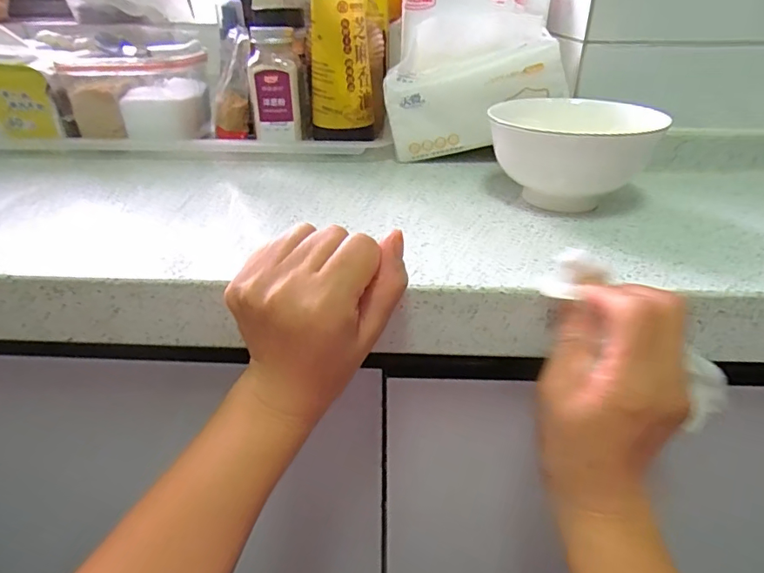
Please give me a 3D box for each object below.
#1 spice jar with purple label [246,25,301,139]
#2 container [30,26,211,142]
[{"bbox_3d":[-0.108,-0.202,0.504,0.048,0.101,0.034,-8,33,-12],"label":"spice jar with purple label"},{"bbox_3d":[-0.252,-0.209,0.531,0.151,0.106,0.104,1,30,1],"label":"container"}]

